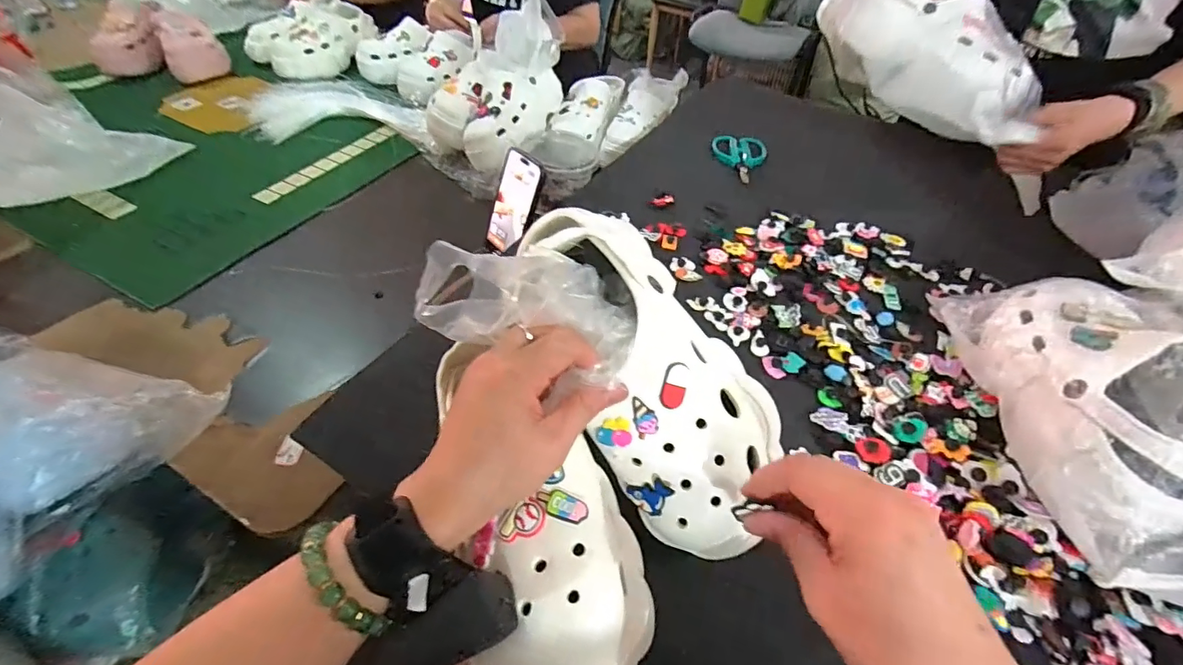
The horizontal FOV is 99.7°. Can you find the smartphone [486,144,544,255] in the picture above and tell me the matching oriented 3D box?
[{"bbox_3d":[-0.112,-0.181,0.725,0.076,0.151,0.010,36,34,23],"label":"smartphone"}]

